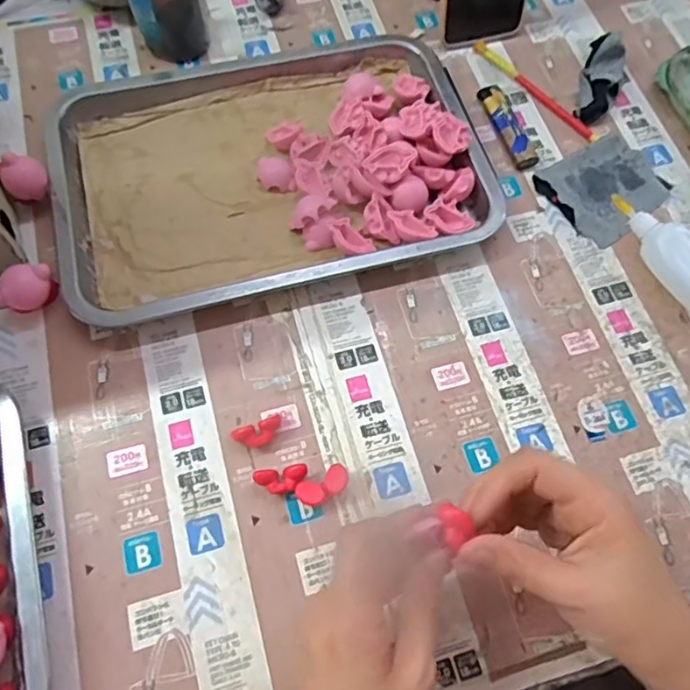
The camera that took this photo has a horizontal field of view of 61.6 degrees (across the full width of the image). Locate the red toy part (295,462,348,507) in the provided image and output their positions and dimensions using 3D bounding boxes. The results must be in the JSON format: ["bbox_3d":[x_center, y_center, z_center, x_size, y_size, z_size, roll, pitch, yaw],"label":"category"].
[{"bbox_3d":[-0.013,0.085,0.346,0.032,0.014,0.016,-28,72,-14],"label":"red toy part"}]

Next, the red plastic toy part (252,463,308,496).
[{"bbox_3d":[-0.038,0.082,0.347,0.030,0.013,0.016,-9,69,-7],"label":"red plastic toy part"}]

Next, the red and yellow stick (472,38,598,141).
[{"bbox_3d":[0.162,-0.218,0.492,0.014,0.005,0.135,-37,72,-16],"label":"red and yellow stick"}]

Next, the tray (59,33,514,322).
[{"bbox_3d":[-0.057,-0.146,0.441,0.306,0.031,0.230,-13,69,-9],"label":"tray"}]

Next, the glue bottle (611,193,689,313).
[{"bbox_3d":[0.232,-0.071,0.417,0.040,0.022,0.100,-33,74,-15],"label":"glue bottle"}]

